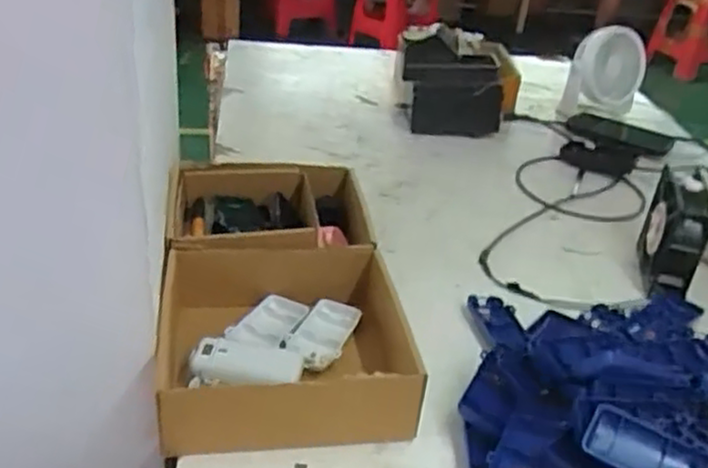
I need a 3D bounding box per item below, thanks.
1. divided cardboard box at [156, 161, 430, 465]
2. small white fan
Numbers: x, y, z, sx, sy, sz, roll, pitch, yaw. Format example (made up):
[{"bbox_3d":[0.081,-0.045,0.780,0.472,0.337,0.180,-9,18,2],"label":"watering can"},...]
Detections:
[{"bbox_3d":[-0.072,0.047,0.724,0.216,0.076,0.383,-1,32,-11],"label":"divided cardboard box"},{"bbox_3d":[0.461,-0.295,1.331,0.126,0.152,0.102,14,32,14],"label":"small white fan"}]

